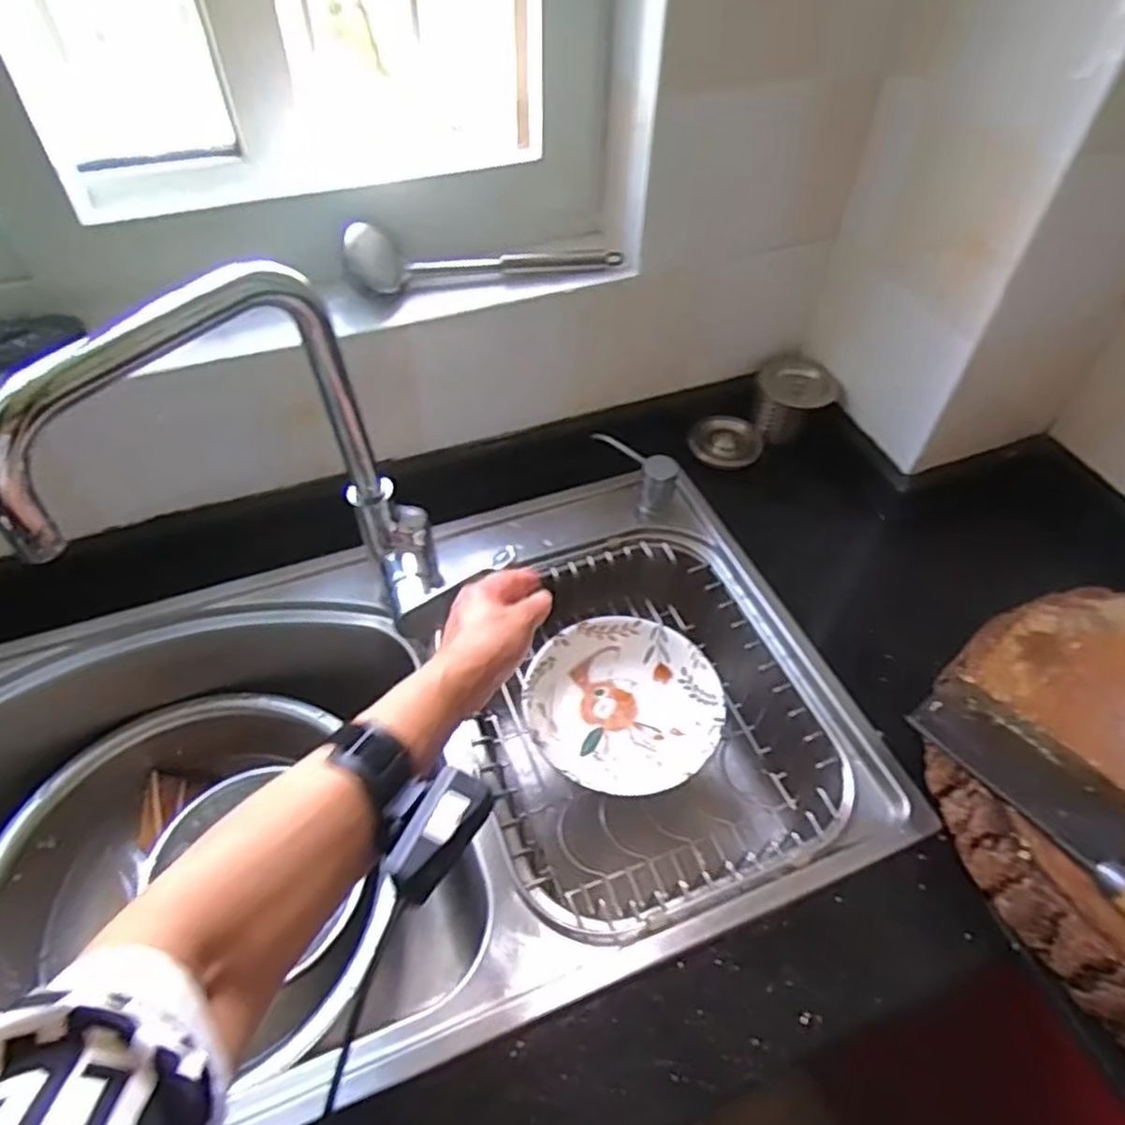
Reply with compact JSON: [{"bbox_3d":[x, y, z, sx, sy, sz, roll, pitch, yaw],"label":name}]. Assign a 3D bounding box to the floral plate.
[{"bbox_3d":[0.055,0.134,0.680,0.171,0.051,0.165,0,49,0],"label":"floral plate"}]

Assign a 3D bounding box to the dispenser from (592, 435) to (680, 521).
[{"bbox_3d":[0.077,-0.097,0.782,0.033,0.063,0.096,-36,58,-27],"label":"dispenser"}]

